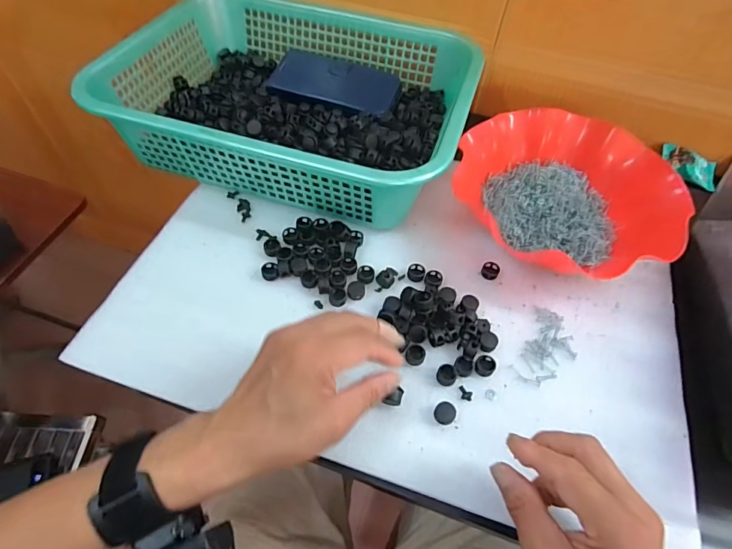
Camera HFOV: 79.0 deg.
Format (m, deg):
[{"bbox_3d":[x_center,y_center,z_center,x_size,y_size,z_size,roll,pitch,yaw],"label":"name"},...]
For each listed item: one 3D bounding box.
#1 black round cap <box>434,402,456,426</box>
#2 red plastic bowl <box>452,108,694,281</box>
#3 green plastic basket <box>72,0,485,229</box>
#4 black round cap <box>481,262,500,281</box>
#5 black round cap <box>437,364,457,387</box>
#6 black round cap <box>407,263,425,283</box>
[{"bbox_3d":[0.065,0.113,0.363,0.016,0.008,0.016,1,56,-2],"label":"black round cap"},{"bbox_3d":[0.214,-0.084,0.474,0.206,0.051,0.225,-24,60,-18],"label":"red plastic bowl"},{"bbox_3d":[-0.076,-0.211,0.517,0.383,0.091,0.291,14,56,6],"label":"green plastic basket"},{"bbox_3d":[0.126,-0.004,0.449,0.017,0.007,0.018,1,56,-2],"label":"black round cap"},{"bbox_3d":[0.070,0.086,0.383,0.016,0.005,0.018,13,56,5],"label":"black round cap"},{"bbox_3d":[0.050,-0.002,0.443,0.017,0.010,0.015,9,56,3],"label":"black round cap"}]

